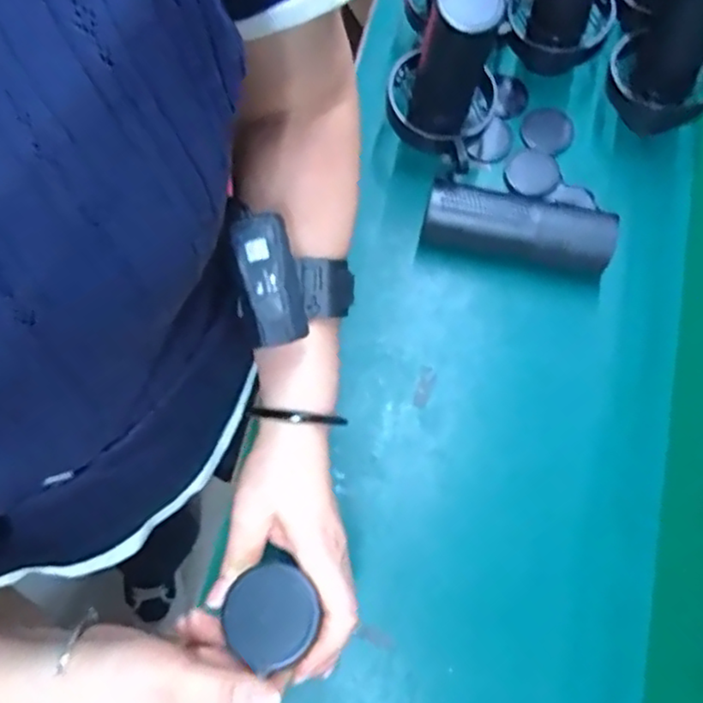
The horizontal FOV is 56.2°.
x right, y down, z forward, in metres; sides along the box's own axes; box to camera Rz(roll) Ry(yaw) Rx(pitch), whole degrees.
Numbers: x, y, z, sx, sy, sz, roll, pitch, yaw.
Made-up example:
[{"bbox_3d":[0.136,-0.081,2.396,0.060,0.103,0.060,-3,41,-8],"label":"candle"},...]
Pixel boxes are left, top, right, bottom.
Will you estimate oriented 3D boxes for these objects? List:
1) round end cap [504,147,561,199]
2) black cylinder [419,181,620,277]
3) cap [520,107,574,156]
[{"bbox_3d":[0.172,-0.170,0.625,0.048,0.007,0.047,0,73,0],"label":"round end cap"},{"bbox_3d":[0.148,-0.109,0.584,0.165,0.054,0.050,12,73,4],"label":"black cylinder"},{"bbox_3d":[0.191,-0.214,0.644,0.049,0.010,0.054,12,73,4],"label":"cap"}]

